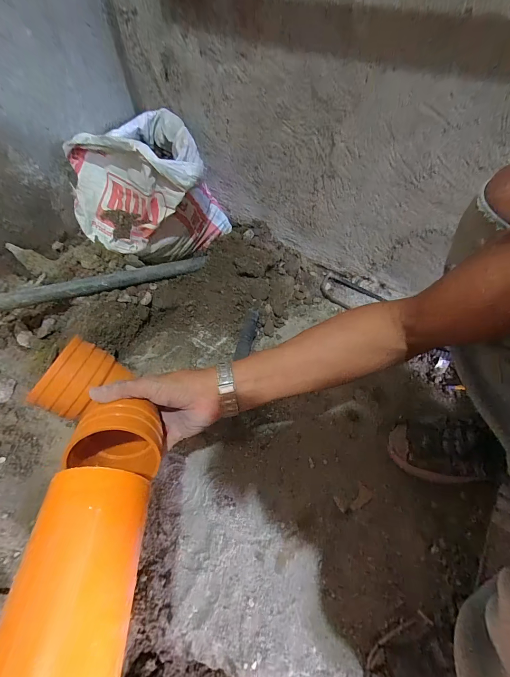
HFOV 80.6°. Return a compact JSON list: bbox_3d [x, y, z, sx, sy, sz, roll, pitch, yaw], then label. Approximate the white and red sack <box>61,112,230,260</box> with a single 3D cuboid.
[{"bbox_3d":[-0.241,-0.338,0.707,0.279,0.262,0.293,30,61,21],"label":"white and red sack"}]

